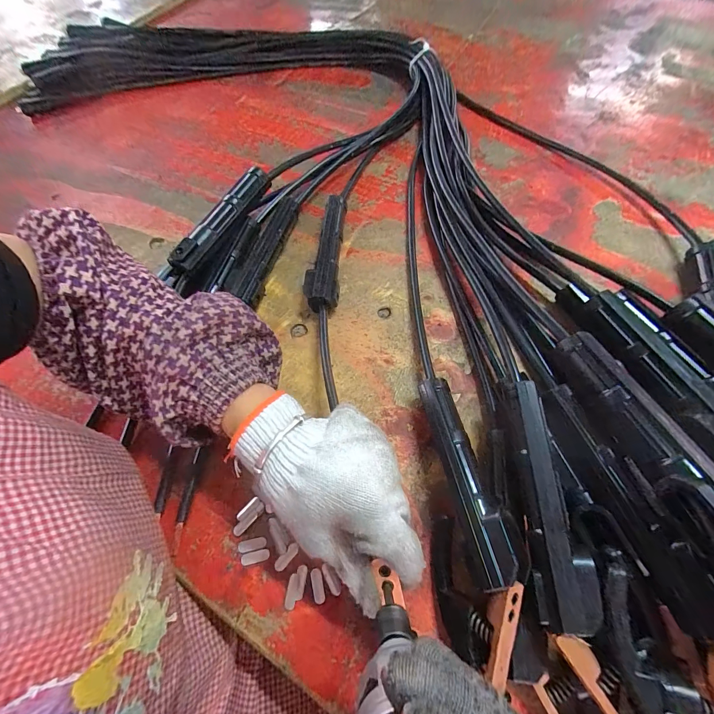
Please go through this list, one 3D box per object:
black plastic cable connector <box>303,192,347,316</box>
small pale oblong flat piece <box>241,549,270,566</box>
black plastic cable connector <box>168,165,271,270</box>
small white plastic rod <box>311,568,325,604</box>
[{"bbox_3d":[-0.035,-0.122,0.383,0.036,0.033,0.157,1,64,4],"label":"black plastic cable connector"},{"bbox_3d":[-0.082,0.160,0.261,0.023,0.004,0.008,-14,64,-3],"label":"small pale oblong flat piece"},{"bbox_3d":[-0.149,-0.155,0.367,0.020,0.023,0.151,25,68,15],"label":"black plastic cable connector"},{"bbox_3d":[-0.030,0.174,0.250,0.009,0.004,0.023,-13,64,-3],"label":"small white plastic rod"}]

